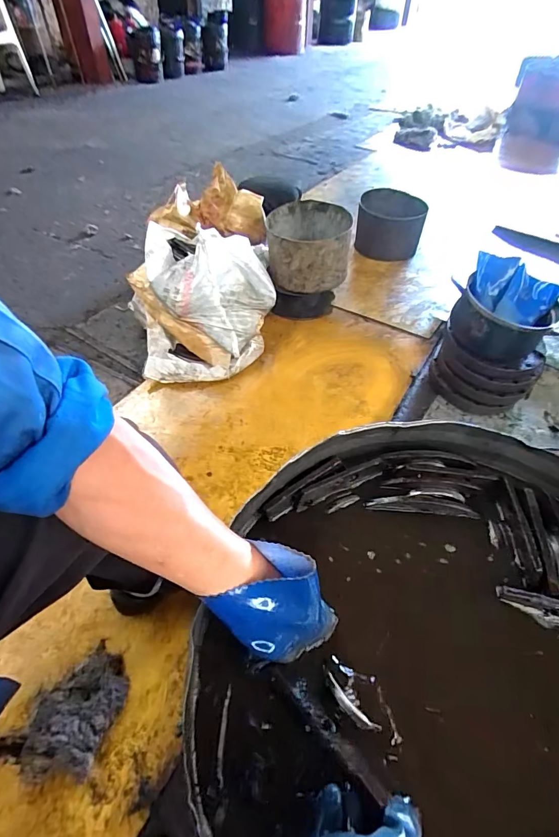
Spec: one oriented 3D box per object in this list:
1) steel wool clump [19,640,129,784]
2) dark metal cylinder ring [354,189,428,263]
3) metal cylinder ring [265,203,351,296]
[{"bbox_3d":[-0.338,0.486,0.685,0.121,0.069,0.191,1,48,4],"label":"steel wool clump"},{"bbox_3d":[0.471,-0.830,1.739,0.268,0.214,0.219,7,48,9],"label":"dark metal cylinder ring"},{"bbox_3d":[0.098,-0.589,1.399,0.276,0.197,0.272,1,49,-1],"label":"metal cylinder ring"}]

